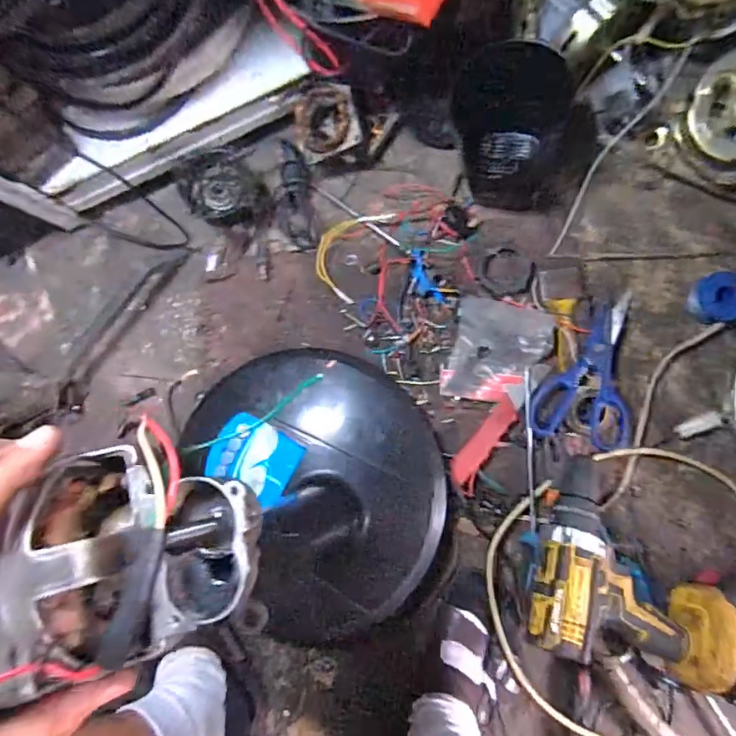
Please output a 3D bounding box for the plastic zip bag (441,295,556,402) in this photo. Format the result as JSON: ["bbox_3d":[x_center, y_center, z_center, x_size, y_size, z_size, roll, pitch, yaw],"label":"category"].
[{"bbox_3d":[0.150,-0.015,0.567,0.104,0.029,0.116,16,89,8],"label":"plastic zip bag"}]

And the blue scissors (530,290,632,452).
[{"bbox_3d":[0.247,0.001,0.559,0.112,0.032,0.177,2,87,7],"label":"blue scissors"}]

